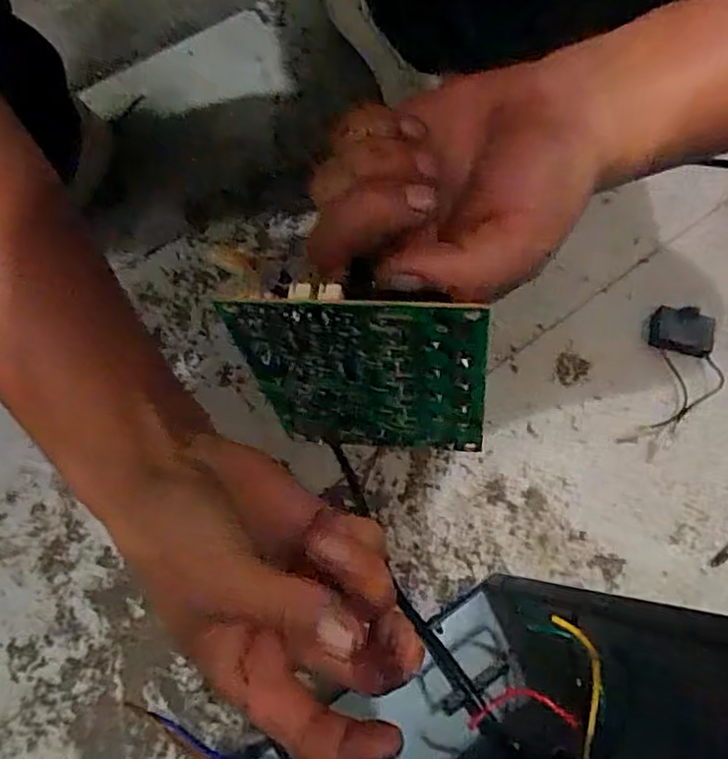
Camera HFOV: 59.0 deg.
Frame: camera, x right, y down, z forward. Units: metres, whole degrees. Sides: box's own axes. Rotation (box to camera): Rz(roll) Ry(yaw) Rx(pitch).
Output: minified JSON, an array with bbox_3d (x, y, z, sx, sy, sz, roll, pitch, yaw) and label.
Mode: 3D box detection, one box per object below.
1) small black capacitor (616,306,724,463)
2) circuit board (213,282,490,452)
[{"bbox_3d":[0.265,0.002,0.546,0.066,0.028,0.130,18,70,5],"label":"small black capacitor"},{"bbox_3d":[0.000,-0.001,0.214,0.082,0.093,0.019,8,70,2],"label":"circuit board"}]

